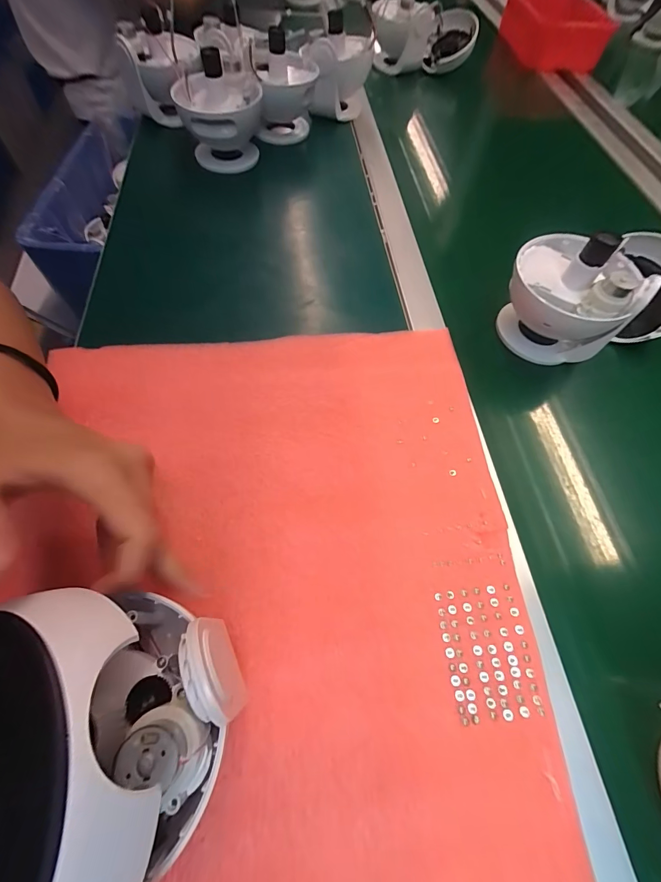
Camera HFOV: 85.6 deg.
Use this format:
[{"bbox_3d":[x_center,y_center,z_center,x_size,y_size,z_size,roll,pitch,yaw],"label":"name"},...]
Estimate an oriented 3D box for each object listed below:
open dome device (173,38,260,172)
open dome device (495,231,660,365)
[{"bbox_3d":[-0.157,-0.465,0.514,0.111,0.112,0.132,-10,68,-13],"label":"open dome device"},{"bbox_3d":[0.293,-0.165,0.380,0.214,0.116,0.119,-19,64,-14],"label":"open dome device"}]

